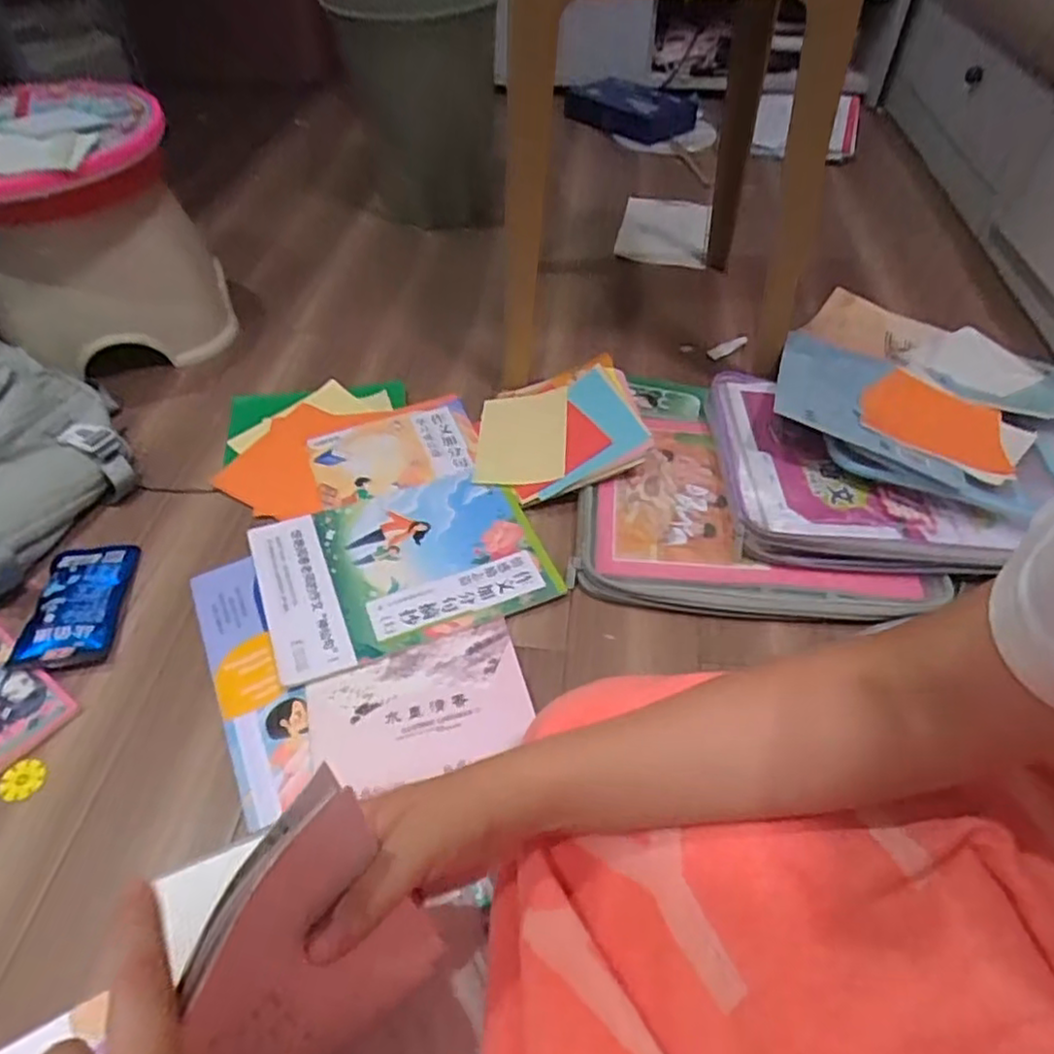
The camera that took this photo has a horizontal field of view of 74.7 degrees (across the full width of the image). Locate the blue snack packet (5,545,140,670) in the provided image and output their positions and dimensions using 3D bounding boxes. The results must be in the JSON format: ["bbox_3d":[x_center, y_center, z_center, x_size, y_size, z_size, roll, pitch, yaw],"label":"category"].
[{"bbox_3d":[-0.410,0.069,0.629,0.075,0.010,0.135,-6,49,-5],"label":"blue snack packet"}]

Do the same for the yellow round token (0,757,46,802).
[{"bbox_3d":[-0.388,0.194,0.533,0.032,0.005,0.032,0,49,0],"label":"yellow round token"}]

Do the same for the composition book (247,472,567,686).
[{"bbox_3d":[-0.118,0.031,0.654,0.252,0.010,0.180,-17,51,-14],"label":"composition book"}]

